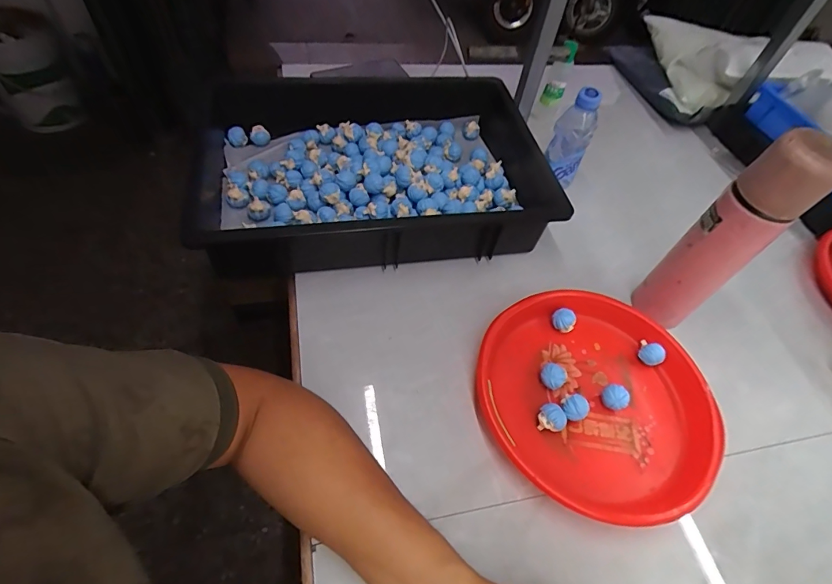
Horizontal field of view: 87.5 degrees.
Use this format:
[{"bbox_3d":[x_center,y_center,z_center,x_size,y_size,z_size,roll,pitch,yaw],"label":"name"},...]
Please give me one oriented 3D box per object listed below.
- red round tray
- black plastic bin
[{"bbox_3d":[0.196,0.109,0.480,0.249,0.033,0.252,2,54,-3],"label":"red round tray"},{"bbox_3d":[-0.057,-0.183,0.627,0.474,0.100,0.341,-7,55,-10],"label":"black plastic bin"}]

